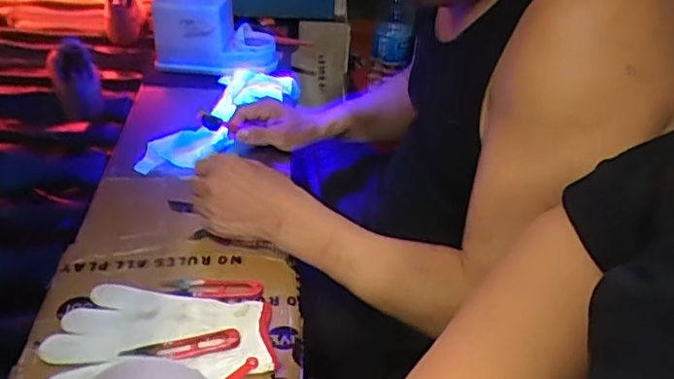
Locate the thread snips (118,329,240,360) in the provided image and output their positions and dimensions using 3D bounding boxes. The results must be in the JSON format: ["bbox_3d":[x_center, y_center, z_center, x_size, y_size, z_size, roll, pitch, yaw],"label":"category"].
[{"bbox_3d":[-0.139,0.140,0.538,0.100,0.011,0.021,-3,36,-11],"label":"thread snips"}]

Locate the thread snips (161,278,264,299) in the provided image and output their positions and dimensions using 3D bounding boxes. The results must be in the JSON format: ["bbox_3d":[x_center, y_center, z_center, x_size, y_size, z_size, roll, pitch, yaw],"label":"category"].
[{"bbox_3d":[-0.126,0.098,0.609,0.099,0.006,0.025,4,35,-1],"label":"thread snips"}]

